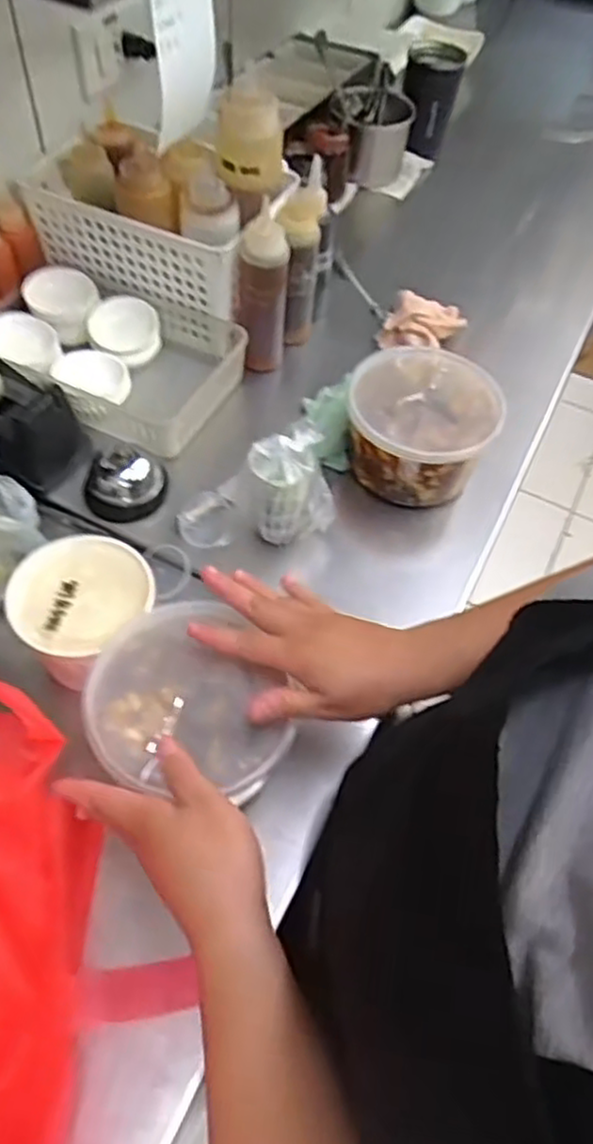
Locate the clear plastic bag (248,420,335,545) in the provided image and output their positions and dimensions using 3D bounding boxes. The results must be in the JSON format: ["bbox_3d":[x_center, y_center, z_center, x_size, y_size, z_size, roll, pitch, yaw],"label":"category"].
[{"bbox_3d":[-0.006,-0.077,0.631,0.082,0.105,0.051,-6,58,-7],"label":"clear plastic bag"}]

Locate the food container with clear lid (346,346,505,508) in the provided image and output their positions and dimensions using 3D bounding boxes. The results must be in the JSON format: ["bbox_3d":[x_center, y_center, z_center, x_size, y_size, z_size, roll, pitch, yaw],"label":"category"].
[{"bbox_3d":[0.120,-0.140,0.700,0.133,0.091,0.134,2,58,-2],"label":"food container with clear lid"}]

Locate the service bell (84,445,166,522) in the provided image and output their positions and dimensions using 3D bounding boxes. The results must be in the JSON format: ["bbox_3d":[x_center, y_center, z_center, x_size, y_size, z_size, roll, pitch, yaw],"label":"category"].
[{"bbox_3d":[-0.163,-0.091,0.681,0.079,0.041,0.066,-21,61,-15],"label":"service bell"}]

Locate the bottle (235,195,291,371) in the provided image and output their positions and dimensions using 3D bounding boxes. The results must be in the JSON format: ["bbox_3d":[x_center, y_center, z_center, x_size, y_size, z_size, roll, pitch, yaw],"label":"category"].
[{"bbox_3d":[-0.035,-0.289,0.749,0.050,0.155,0.049,1,58,-3],"label":"bottle"}]

